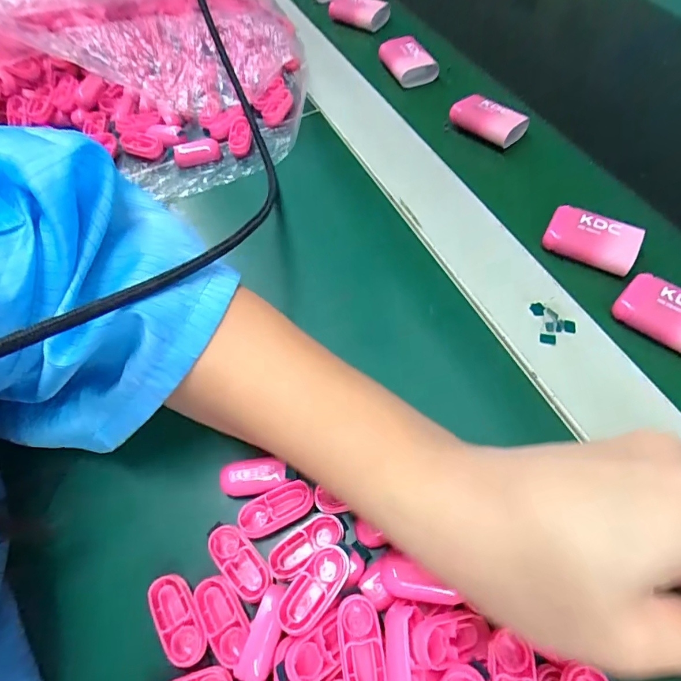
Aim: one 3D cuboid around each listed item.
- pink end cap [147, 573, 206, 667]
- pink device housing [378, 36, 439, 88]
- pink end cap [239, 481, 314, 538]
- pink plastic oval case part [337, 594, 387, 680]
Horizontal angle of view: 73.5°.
[{"bbox_3d":[-0.066,0.113,0.185,0.016,0.007,0.033,-30,63,-14],"label":"pink end cap"},{"bbox_3d":[0.057,-0.237,0.391,0.040,0.020,0.050,-25,62,-12],"label":"pink device housing"},{"bbox_3d":[-0.028,0.076,0.204,0.033,0.008,0.016,-26,62,-12],"label":"pink end cap"},{"bbox_3d":[0.008,0.113,0.167,0.015,0.009,0.033,-9,60,-3],"label":"pink plastic oval case part"}]

